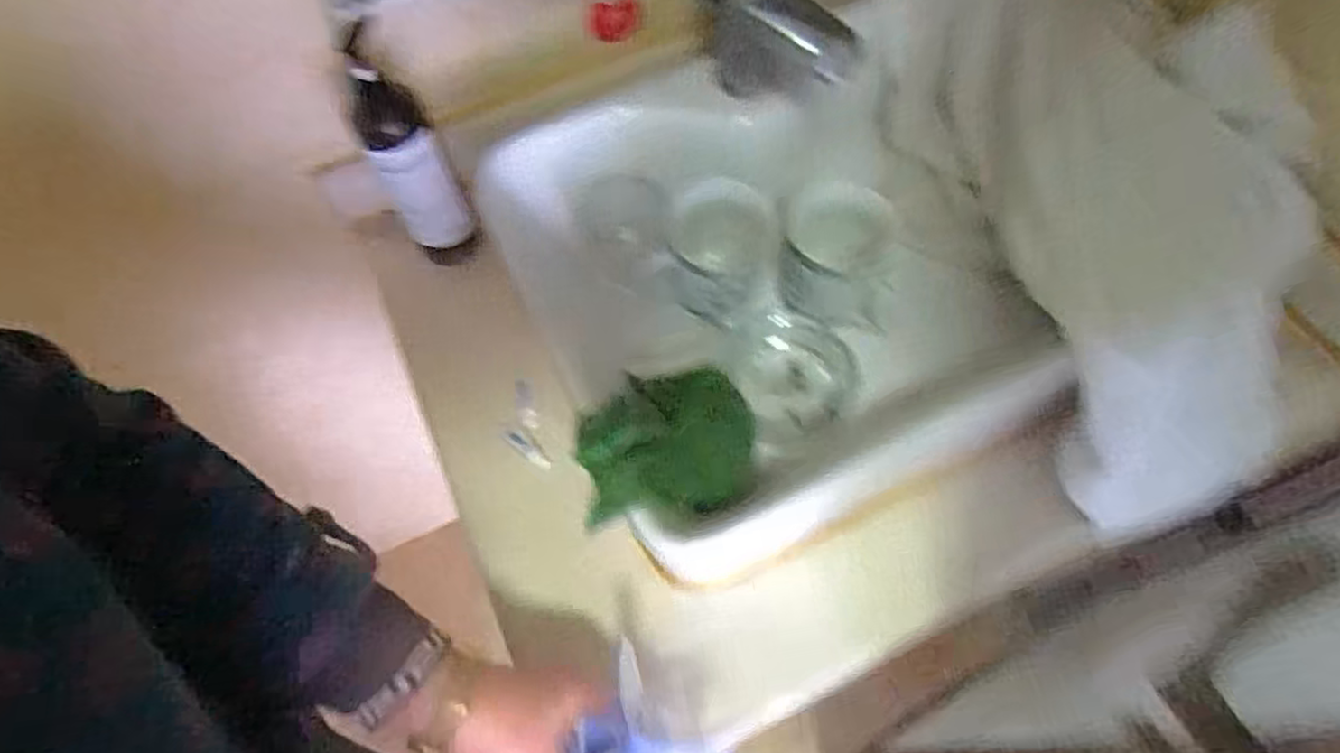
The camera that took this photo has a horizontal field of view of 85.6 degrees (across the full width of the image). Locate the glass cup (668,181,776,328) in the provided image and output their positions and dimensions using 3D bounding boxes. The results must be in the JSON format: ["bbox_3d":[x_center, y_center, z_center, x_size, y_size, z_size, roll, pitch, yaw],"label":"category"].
[{"bbox_3d":[0.040,-0.095,0.561,0.081,0.080,0.076,-1,61,2],"label":"glass cup"}]

